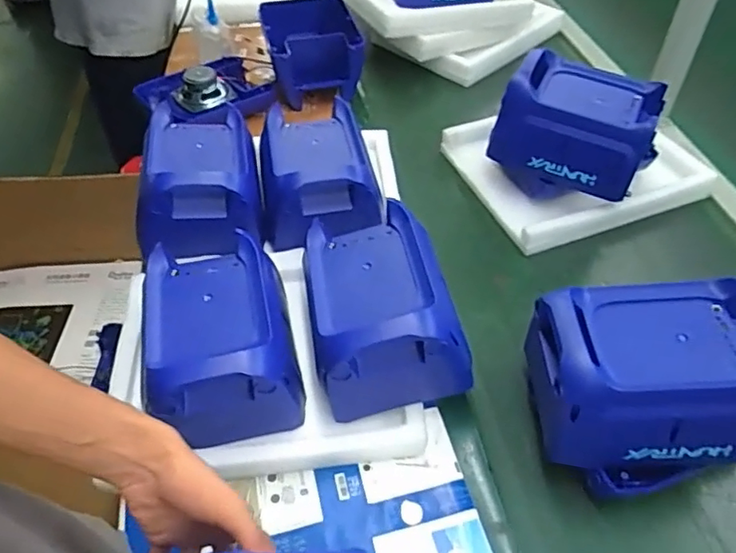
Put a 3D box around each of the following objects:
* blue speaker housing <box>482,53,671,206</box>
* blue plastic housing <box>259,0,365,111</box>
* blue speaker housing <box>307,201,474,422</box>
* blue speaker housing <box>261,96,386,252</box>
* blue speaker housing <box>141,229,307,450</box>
[{"bbox_3d":[0.316,-0.220,0.848,0.222,0.139,0.150,22,52,17],"label":"blue speaker housing"},{"bbox_3d":[-0.111,-0.444,1.078,0.174,0.103,0.182,-8,50,-8],"label":"blue plastic housing"},{"bbox_3d":[0.015,0.029,0.645,0.164,0.124,0.212,-7,50,-7],"label":"blue speaker housing"},{"bbox_3d":[-0.069,-0.156,0.825,0.152,0.100,0.227,-4,50,-5],"label":"blue speaker housing"},{"bbox_3d":[-0.167,0.063,0.637,0.151,0.115,0.214,-11,50,-10],"label":"blue speaker housing"}]

